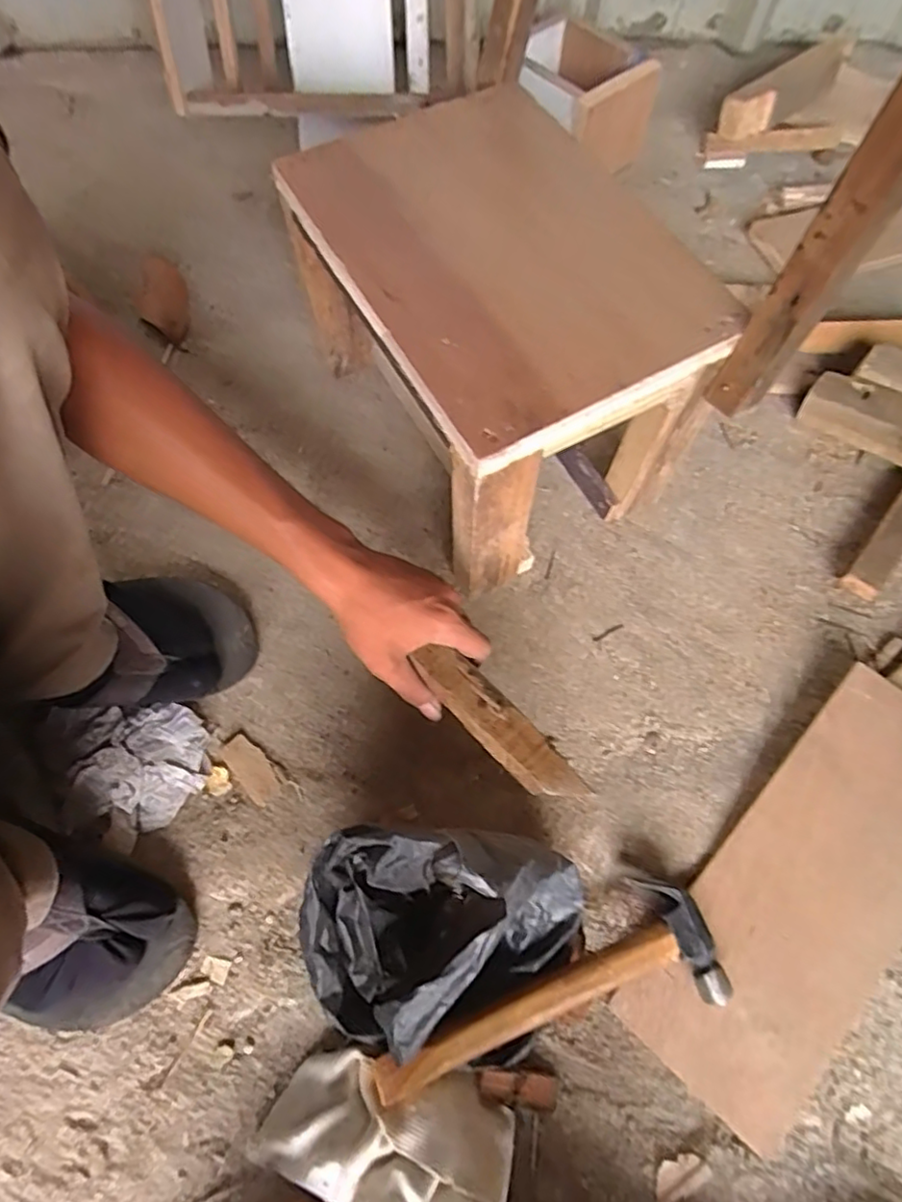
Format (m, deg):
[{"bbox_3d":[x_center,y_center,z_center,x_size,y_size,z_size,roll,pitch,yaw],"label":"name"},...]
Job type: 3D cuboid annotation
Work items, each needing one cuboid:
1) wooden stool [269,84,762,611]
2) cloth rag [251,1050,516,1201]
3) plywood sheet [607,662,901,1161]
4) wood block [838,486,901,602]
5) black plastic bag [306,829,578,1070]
[{"bbox_3d":[0.035,-0.221,0.544,0.227,0.222,0.328,-27,70,-11],"label":"wooden stool"},{"bbox_3d":[-0.045,0.358,0.406,0.167,0.046,0.100,8,68,4],"label":"cloth rag"},{"bbox_3d":[0.276,0.215,0.468,0.130,0.011,0.335,39,78,18],"label":"plywood sheet"},{"bbox_3d":[0.413,-0.062,0.581,0.033,0.020,0.148,37,72,14],"label":"wood block"},{"bbox_3d":[-0.006,0.227,0.406,0.178,0.132,0.138,12,68,5],"label":"black plastic bag"}]

